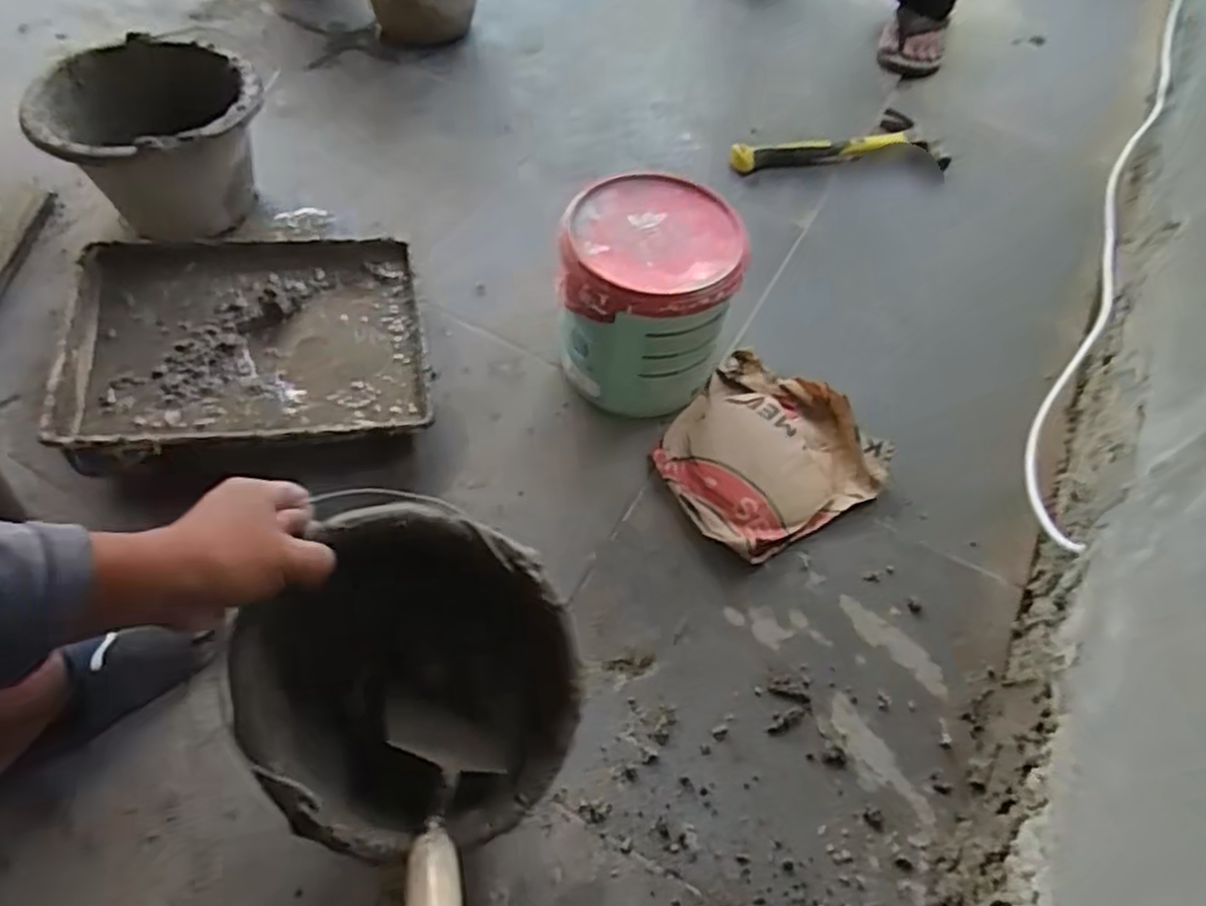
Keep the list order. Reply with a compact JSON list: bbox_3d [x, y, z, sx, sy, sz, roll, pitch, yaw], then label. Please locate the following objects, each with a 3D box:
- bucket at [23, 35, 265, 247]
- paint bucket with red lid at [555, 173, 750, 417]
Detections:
[{"bbox_3d":[-0.533,-0.377,0.938,0.238,0.162,0.228,2,57,-4],"label":"bucket"},{"bbox_3d":[0.042,-0.165,0.827,0.176,0.191,0.176,0,58,-5],"label":"paint bucket with red lid"}]

